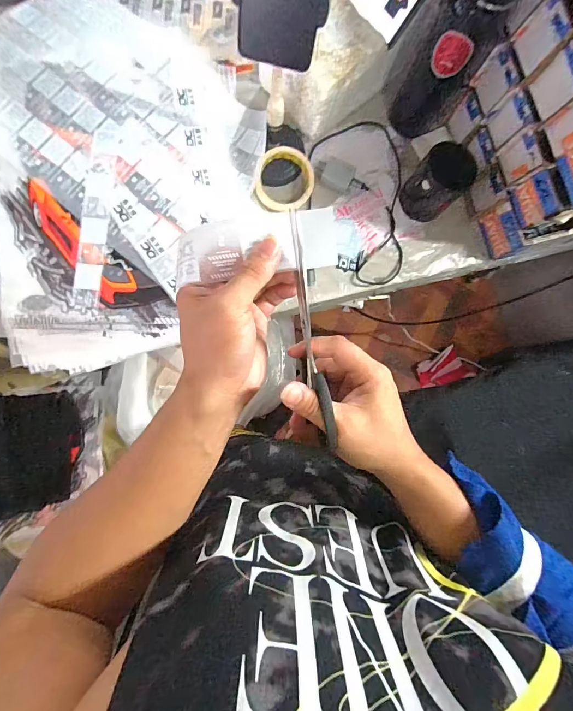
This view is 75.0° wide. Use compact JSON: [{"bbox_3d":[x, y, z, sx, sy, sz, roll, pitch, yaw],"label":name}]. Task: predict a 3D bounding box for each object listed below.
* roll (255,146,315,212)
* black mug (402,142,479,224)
[{"bbox_3d":[-0.003,-0.279,0.600,0.094,0.032,0.098,1,83,-7],"label":"roll"},{"bbox_3d":[0.239,-0.273,0.589,0.077,0.098,0.074,43,80,0],"label":"black mug"}]

